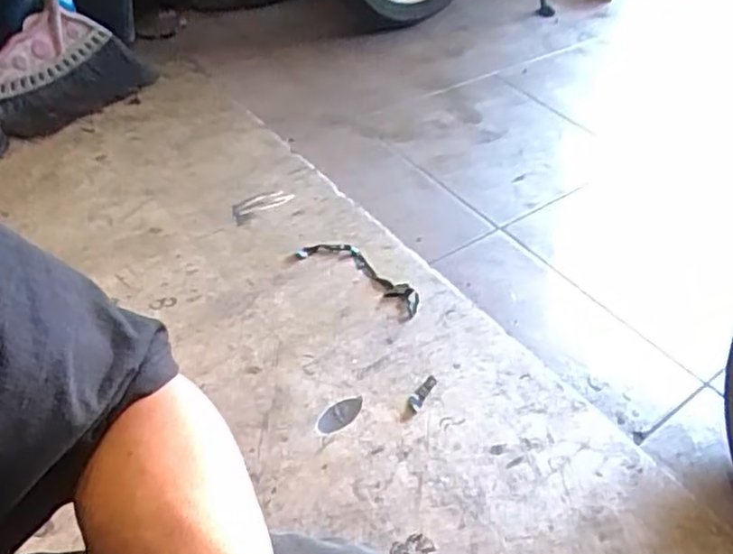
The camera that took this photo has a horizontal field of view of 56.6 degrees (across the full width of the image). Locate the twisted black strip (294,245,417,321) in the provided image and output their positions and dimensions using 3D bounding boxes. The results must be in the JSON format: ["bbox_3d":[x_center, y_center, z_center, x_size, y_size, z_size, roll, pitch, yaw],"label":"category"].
[{"bbox_3d":[-0.006,-0.005,1.011,0.206,0.010,0.071,33,49,25],"label":"twisted black strip"}]

